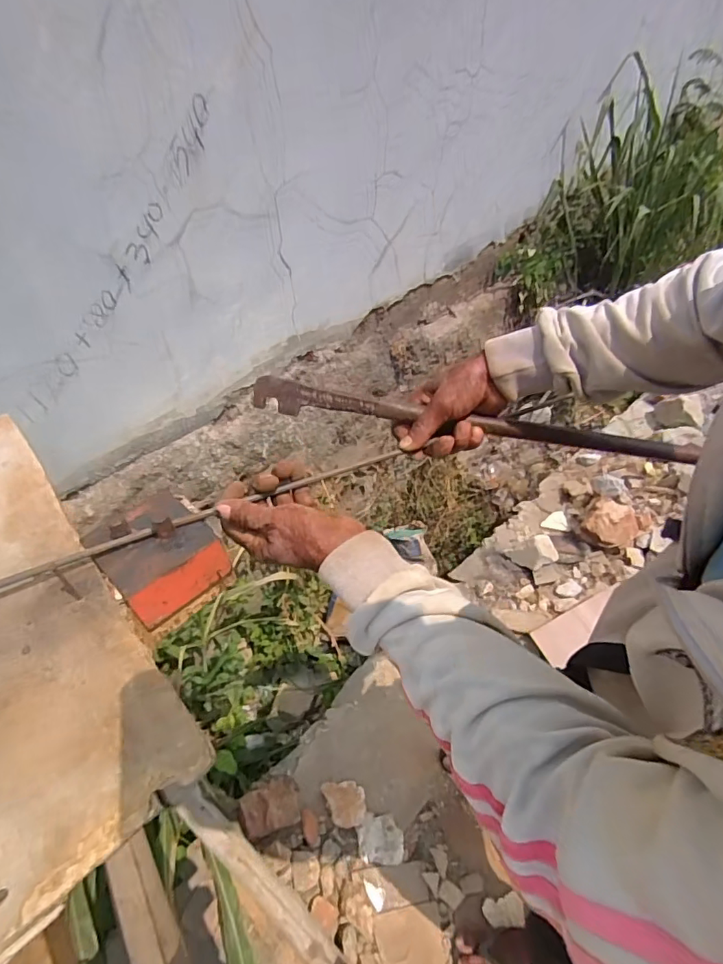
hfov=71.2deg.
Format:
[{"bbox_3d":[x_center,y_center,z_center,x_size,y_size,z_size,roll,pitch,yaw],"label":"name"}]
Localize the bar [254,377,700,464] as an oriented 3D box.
[{"bbox_3d":[0.131,-0.062,0.548,0.486,0.032,0.022,7,45,-6],"label":"bar"}]

